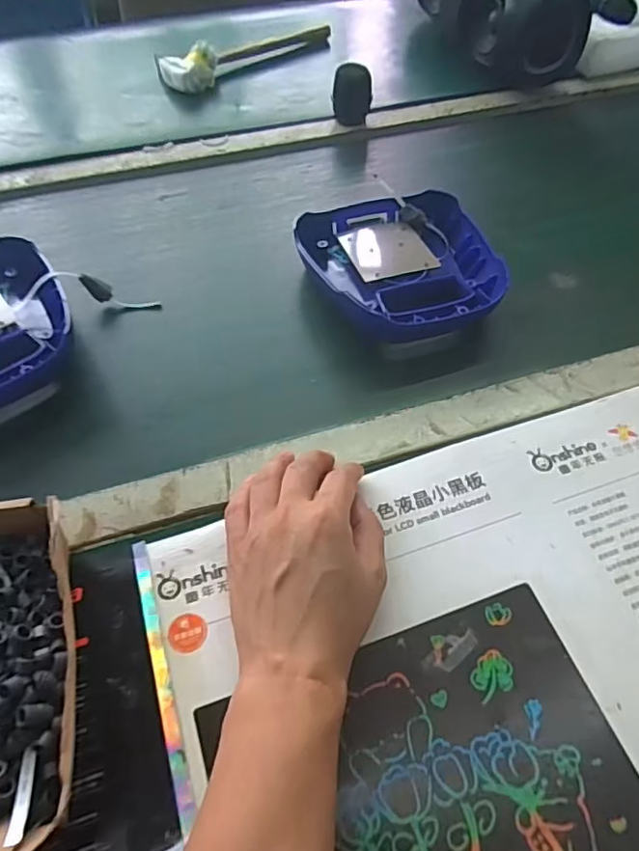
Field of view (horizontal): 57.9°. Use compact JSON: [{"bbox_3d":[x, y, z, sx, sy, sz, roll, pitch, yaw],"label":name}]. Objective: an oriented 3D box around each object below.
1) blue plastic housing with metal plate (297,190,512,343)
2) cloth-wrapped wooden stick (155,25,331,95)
[{"bbox_3d":[0.071,-0.143,0.527,0.167,0.040,0.195,-12,54,-9],"label":"blue plastic housing with metal plate"},{"bbox_3d":[-0.102,-0.521,0.799,0.261,0.043,0.062,-37,63,-24],"label":"cloth-wrapped wooden stick"}]

